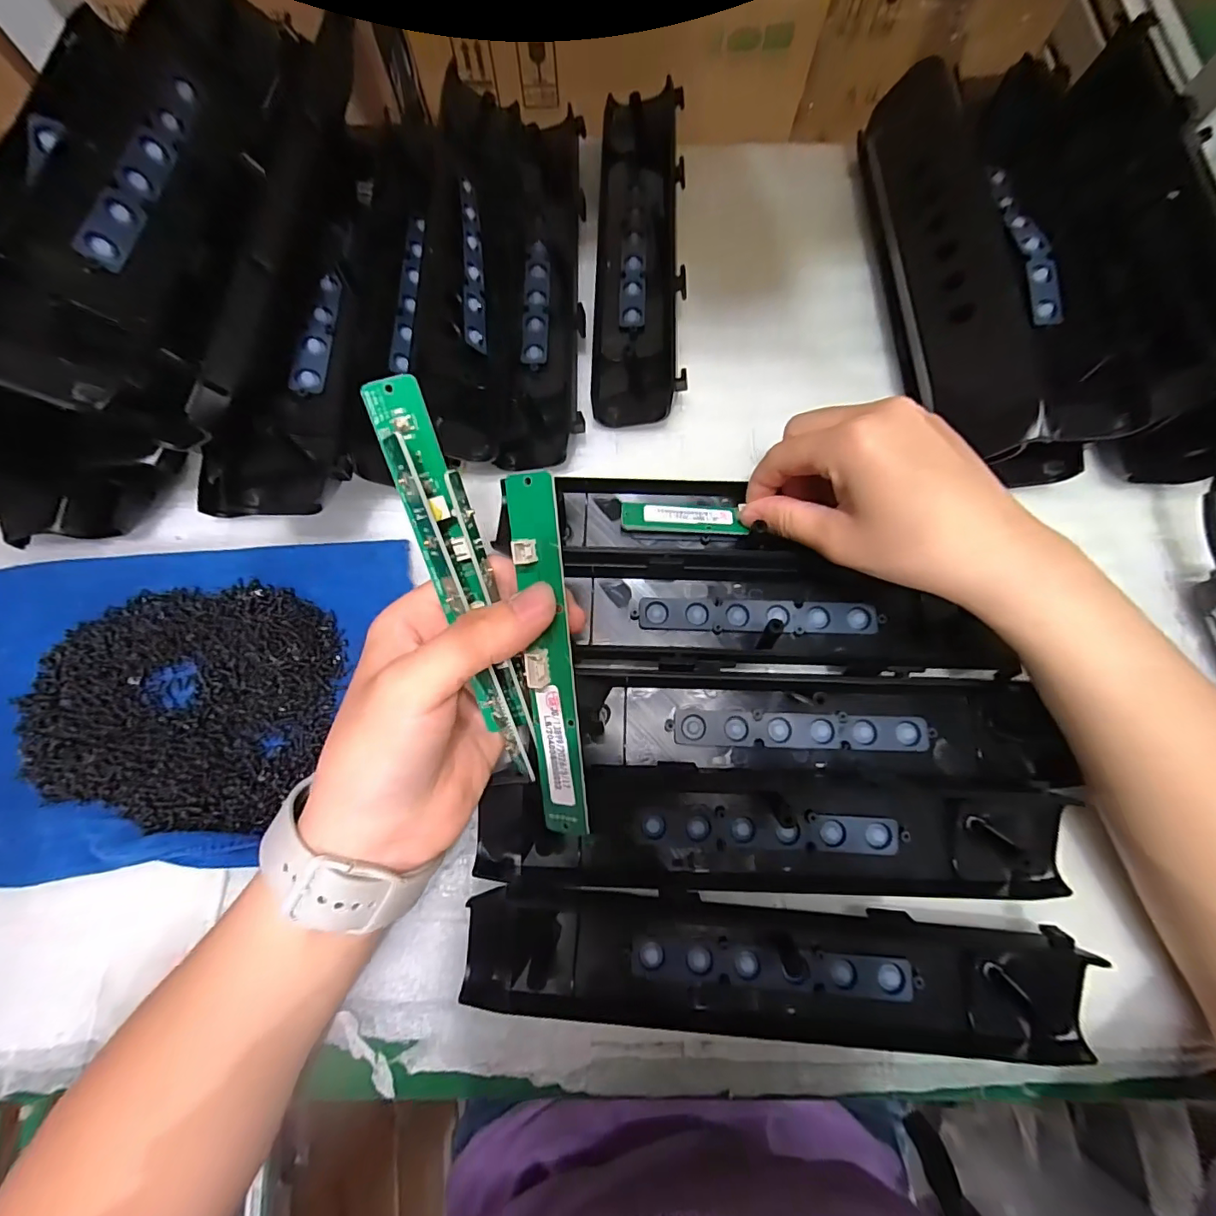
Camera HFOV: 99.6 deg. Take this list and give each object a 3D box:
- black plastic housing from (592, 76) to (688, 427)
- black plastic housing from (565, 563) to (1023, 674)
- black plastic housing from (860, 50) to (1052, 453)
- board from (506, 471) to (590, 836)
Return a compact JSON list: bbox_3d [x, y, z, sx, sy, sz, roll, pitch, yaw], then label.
[{"bbox_3d":[0.022,-0.234,0.335,0.055,0.025,0.253,2,74,-1],"label":"black plastic housing"},{"bbox_3d":[0.088,0.005,0.271,0.213,0.022,0.056,1,74,-1],"label":"black plastic housing"},{"bbox_3d":[0.193,-0.211,0.310,0.041,0.062,0.270,0,74,-1],"label":"black plastic housing"},{"bbox_3d":[-0.021,0.021,0.190,0.017,0.009,0.136,-5,102,-3],"label":"board"}]

